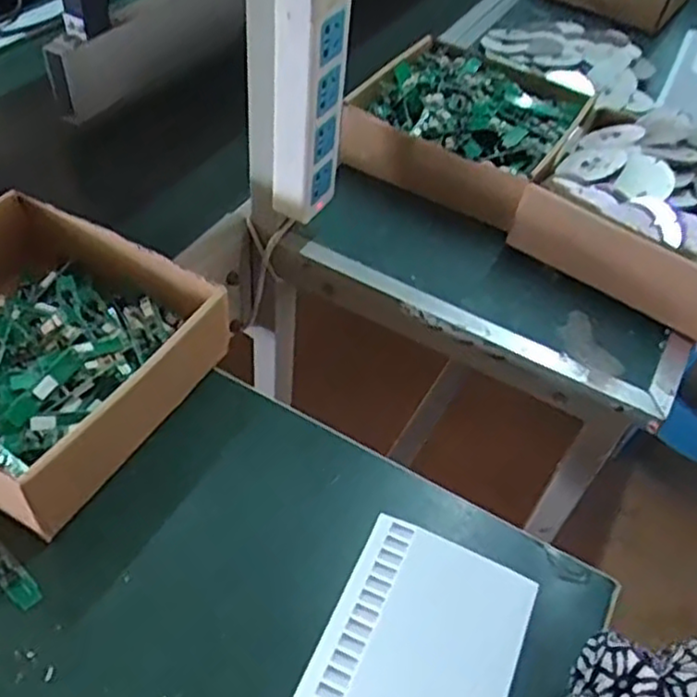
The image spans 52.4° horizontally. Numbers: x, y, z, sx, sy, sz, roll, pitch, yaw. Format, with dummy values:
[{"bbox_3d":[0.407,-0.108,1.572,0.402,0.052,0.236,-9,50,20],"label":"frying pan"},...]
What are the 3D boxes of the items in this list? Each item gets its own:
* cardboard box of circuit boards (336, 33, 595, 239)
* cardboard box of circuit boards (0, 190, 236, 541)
[{"bbox_3d":[0.122,-0.233,0.722,0.213,0.065,0.220,29,52,18],"label":"cardboard box of circuit boards"},{"bbox_3d":[-0.220,-0.002,0.500,0.204,0.064,0.191,26,51,15],"label":"cardboard box of circuit boards"}]

